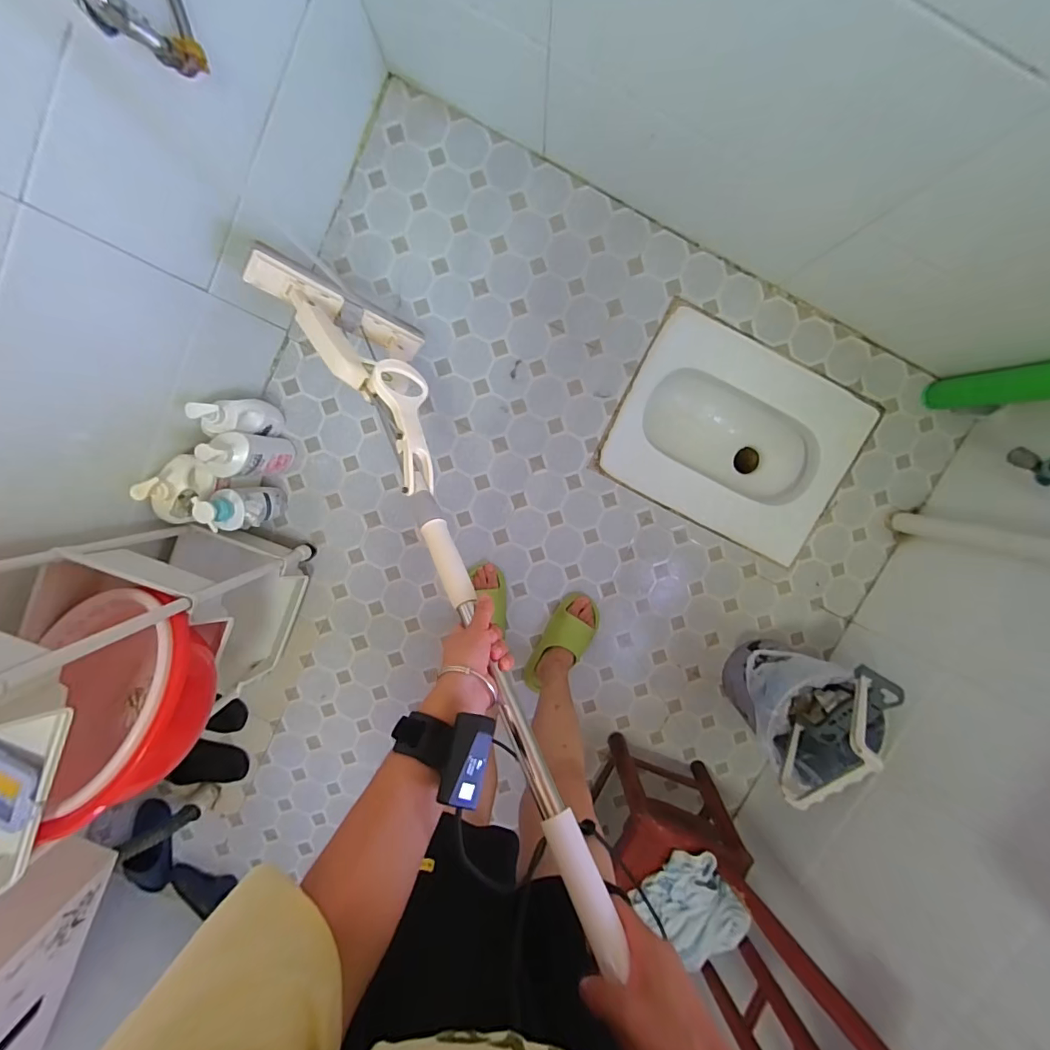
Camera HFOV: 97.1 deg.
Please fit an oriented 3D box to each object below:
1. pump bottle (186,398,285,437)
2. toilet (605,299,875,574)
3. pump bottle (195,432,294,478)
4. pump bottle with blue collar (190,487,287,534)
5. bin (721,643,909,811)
[{"bbox_3d":[-0.578,-0.219,0.948,0.057,0.243,0.074,-7,97,0],"label":"pump bottle"},{"bbox_3d":[0.490,-0.212,1.148,0.533,0.199,0.415,25,98,-4],"label":"toilet"},{"bbox_3d":[-0.565,-0.142,0.952,0.080,0.257,0.082,2,99,0],"label":"pump bottle"},{"bbox_3d":[-0.573,-0.037,0.970,0.074,0.243,0.079,-10,99,2],"label":"pump bottle with blue collar"},{"bbox_3d":[0.589,0.395,0.958,0.240,0.407,0.228,-14,99,2],"label":"bin"}]

